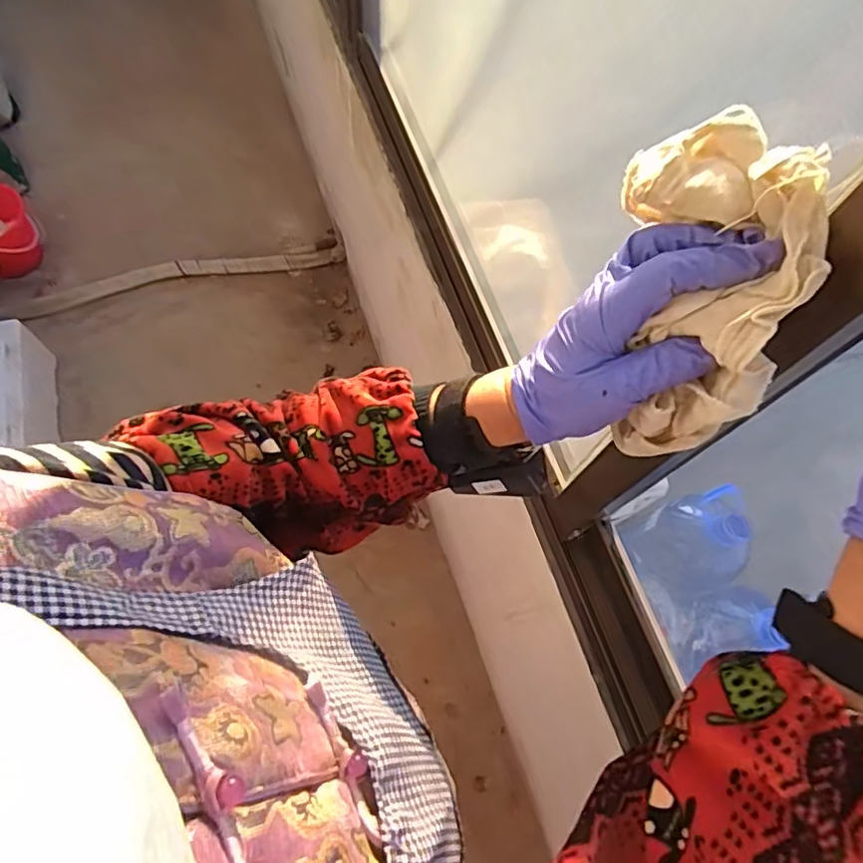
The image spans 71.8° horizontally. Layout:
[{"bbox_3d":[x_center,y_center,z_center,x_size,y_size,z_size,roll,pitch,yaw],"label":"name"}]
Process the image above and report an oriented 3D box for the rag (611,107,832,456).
[{"bbox_3d":[0.141,-0.085,0.315,0.064,0.135,0.156,-4,67,-4],"label":"rag"}]

